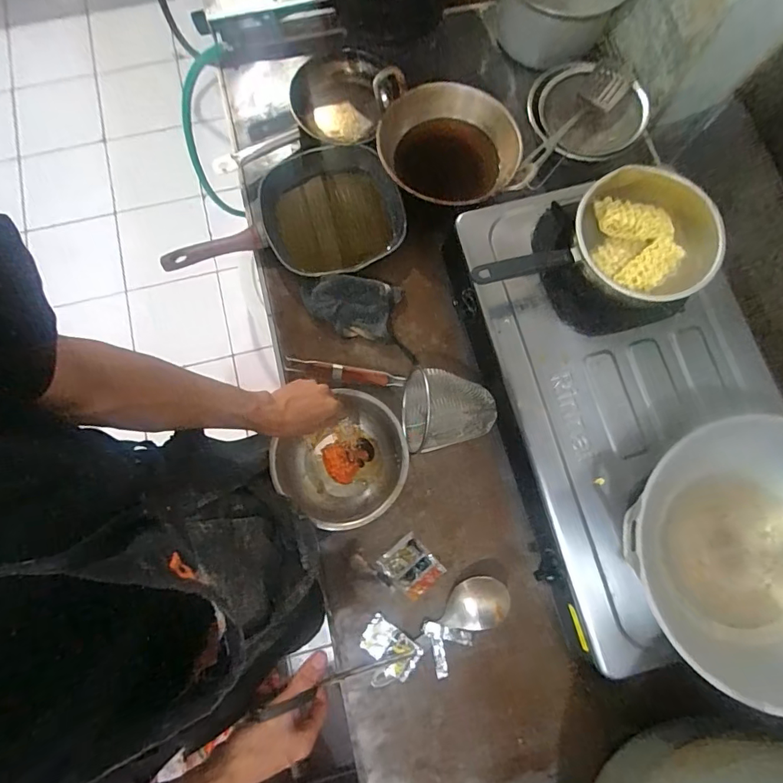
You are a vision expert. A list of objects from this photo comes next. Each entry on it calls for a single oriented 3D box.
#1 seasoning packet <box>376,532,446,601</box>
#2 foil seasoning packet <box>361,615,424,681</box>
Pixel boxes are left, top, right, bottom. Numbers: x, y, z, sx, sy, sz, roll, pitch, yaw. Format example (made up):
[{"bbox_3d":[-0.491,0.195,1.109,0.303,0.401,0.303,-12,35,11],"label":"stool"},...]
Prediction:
[{"bbox_3d":[0.032,0.279,0.717,0.070,0.004,0.086,-43,81,-9],"label":"seasoning packet"},{"bbox_3d":[-0.002,0.390,0.687,0.086,0.013,0.055,37,80,7],"label":"foil seasoning packet"}]

